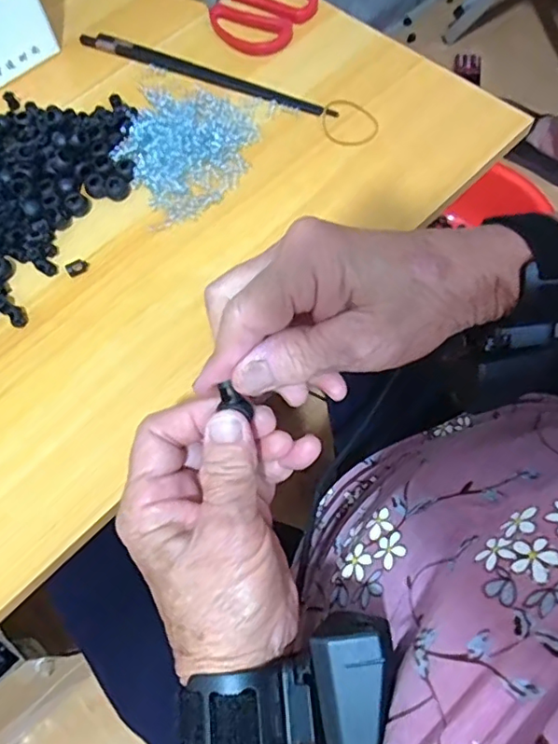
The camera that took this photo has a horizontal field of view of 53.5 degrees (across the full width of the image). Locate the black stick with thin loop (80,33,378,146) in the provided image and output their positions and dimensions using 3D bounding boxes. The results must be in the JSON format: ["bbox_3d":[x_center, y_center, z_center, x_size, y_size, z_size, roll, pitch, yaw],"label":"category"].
[{"bbox_3d":[-0.046,-0.253,0.473,0.277,0.007,0.041,27,70,14],"label":"black stick with thin loop"}]

